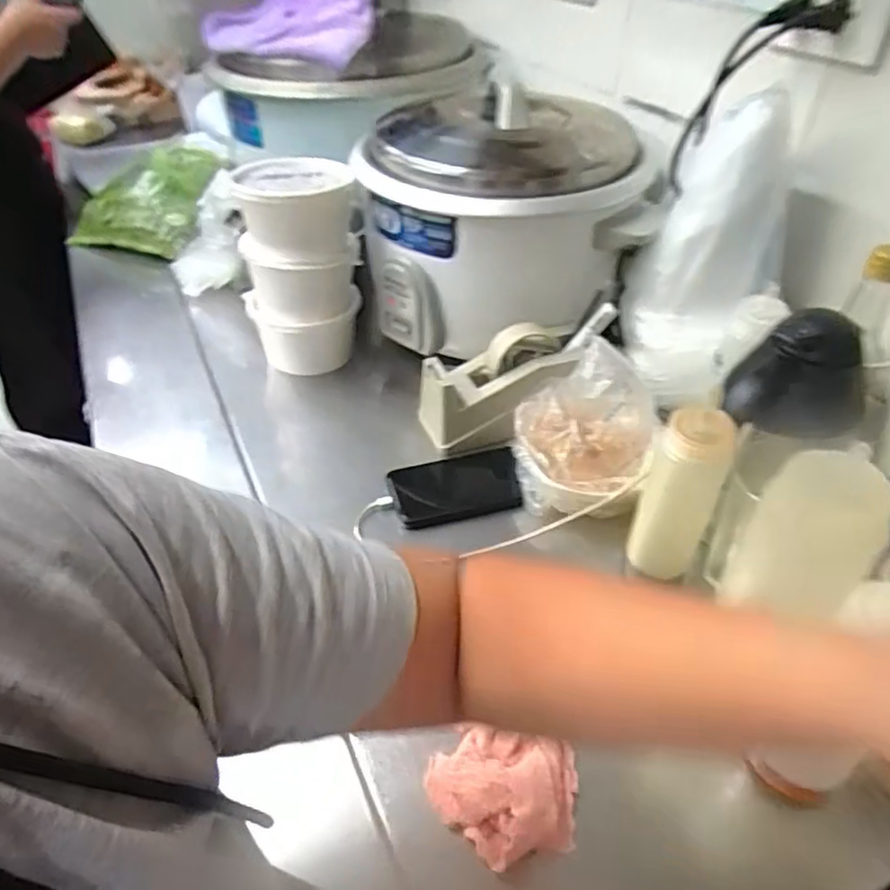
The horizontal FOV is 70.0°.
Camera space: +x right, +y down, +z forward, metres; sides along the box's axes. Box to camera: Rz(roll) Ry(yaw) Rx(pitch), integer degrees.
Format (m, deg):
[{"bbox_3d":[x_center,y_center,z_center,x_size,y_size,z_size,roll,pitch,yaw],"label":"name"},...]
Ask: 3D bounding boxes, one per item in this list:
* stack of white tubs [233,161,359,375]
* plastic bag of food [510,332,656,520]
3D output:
[{"bbox_3d":[-0.173,-0.210,0.770,0.137,0.225,0.120,-11,43,-12],"label":"stack of white tubs"},{"bbox_3d":[0.138,-0.021,0.623,0.140,0.113,0.139,9,43,11],"label":"plastic bag of food"}]

